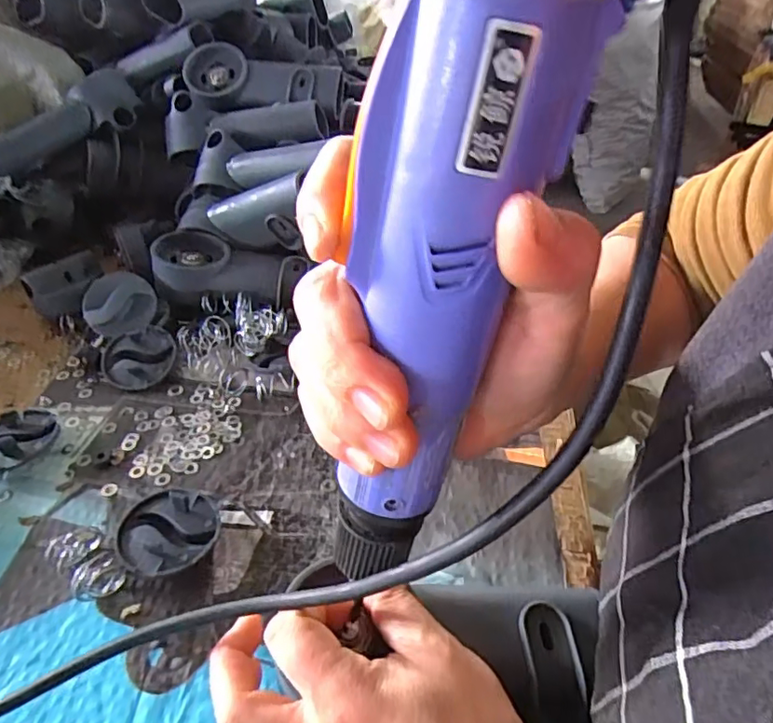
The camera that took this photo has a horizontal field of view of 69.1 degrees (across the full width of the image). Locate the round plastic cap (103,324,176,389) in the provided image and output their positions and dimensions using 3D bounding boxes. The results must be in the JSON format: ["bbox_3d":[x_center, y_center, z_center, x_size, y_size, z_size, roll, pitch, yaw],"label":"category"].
[{"bbox_3d":[-0.200,-0.001,0.452,0.056,0.015,0.056,2,64,-4],"label":"round plastic cap"}]

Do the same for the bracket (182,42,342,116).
[{"bbox_3d":[-0.132,-0.293,0.588,0.158,0.051,0.064,6,42,7],"label":"bracket"}]

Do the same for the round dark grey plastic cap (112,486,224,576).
[{"bbox_3d":[-0.129,0.102,0.333,0.056,0.021,0.054,-9,42,-10],"label":"round dark grey plastic cap"}]

